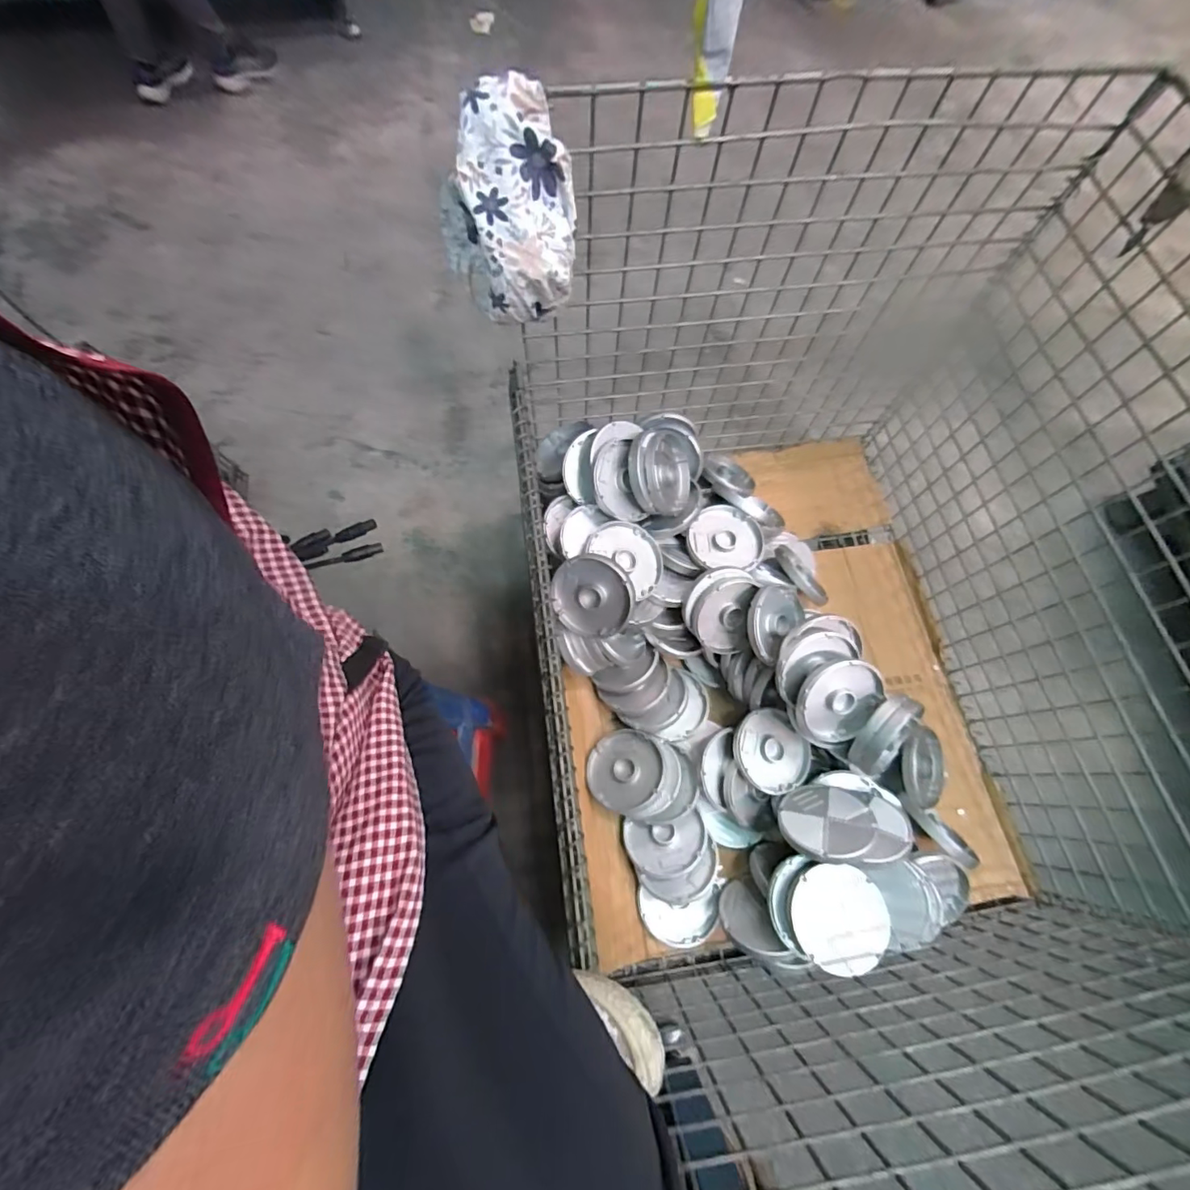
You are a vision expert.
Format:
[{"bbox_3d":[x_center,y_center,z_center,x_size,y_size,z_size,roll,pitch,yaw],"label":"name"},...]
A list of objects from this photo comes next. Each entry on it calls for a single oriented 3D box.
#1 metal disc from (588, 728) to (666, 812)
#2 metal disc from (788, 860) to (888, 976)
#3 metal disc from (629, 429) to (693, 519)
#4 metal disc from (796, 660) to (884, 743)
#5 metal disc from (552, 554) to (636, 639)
[{"bbox_3d":[0.054,0.306,0.897,0.137,0.010,0.133,-9,50,11],"label":"metal disc"},{"bbox_3d":[0.350,0.461,0.731,0.133,0.009,0.131,0,70,-1],"label":"metal disc"},{"bbox_3d":[0.119,-0.215,0.899,0.040,0.162,0.149,-1,93,41],"label":"metal disc"},{"bbox_3d":[0.385,0.166,0.812,0.133,0.020,0.144,-3,109,-10],"label":"metal disc"},{"bbox_3d":[-0.003,0.007,0.826,0.134,0.013,0.142,6,111,15],"label":"metal disc"}]

